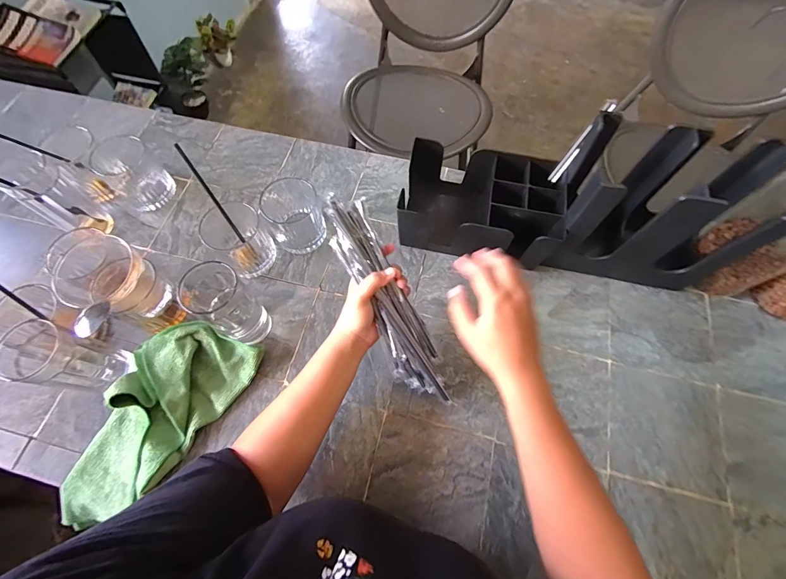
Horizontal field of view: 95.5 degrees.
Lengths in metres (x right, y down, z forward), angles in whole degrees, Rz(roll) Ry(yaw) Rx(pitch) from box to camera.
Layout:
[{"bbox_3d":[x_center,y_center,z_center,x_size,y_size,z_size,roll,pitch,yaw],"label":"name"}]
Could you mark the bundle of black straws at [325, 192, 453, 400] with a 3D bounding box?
[{"bbox_3d":[-0.008,0.015,0.439,0.053,0.034,0.263,-29,97,-12],"label":"bundle of black straws"}]

